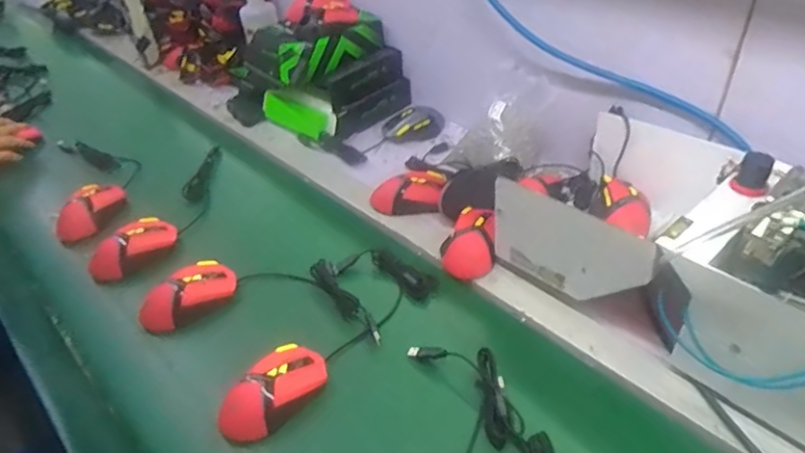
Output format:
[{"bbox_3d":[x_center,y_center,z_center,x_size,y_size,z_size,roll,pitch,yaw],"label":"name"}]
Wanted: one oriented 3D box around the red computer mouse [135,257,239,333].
[{"bbox_3d":[-0.280,0.090,0.746,0.127,0.048,0.064,-26,46,-22],"label":"red computer mouse"}]

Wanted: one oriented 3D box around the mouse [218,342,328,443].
[{"bbox_3d":[-0.136,0.179,0.613,0.063,0.048,0.123,26,50,30],"label":"mouse"}]

